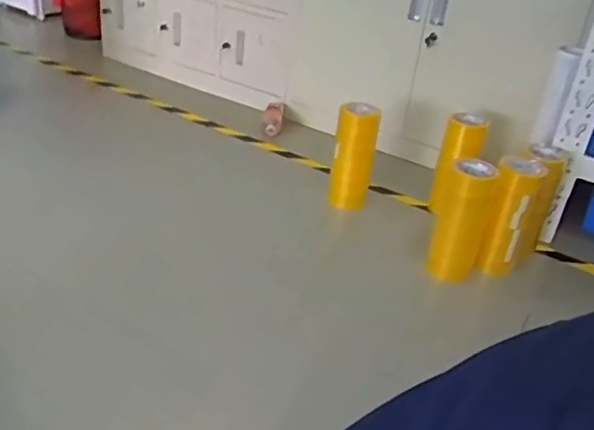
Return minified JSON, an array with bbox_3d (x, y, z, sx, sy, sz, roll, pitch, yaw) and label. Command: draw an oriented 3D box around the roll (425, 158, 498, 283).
[{"bbox_3d":[0.357,0.017,1.369,0.110,0.271,0.085,14,31,10],"label":"roll"}]

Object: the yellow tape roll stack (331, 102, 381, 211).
[{"bbox_3d":[0.146,-0.140,1.608,0.106,0.264,0.099,9,30,2],"label":"yellow tape roll stack"}]

